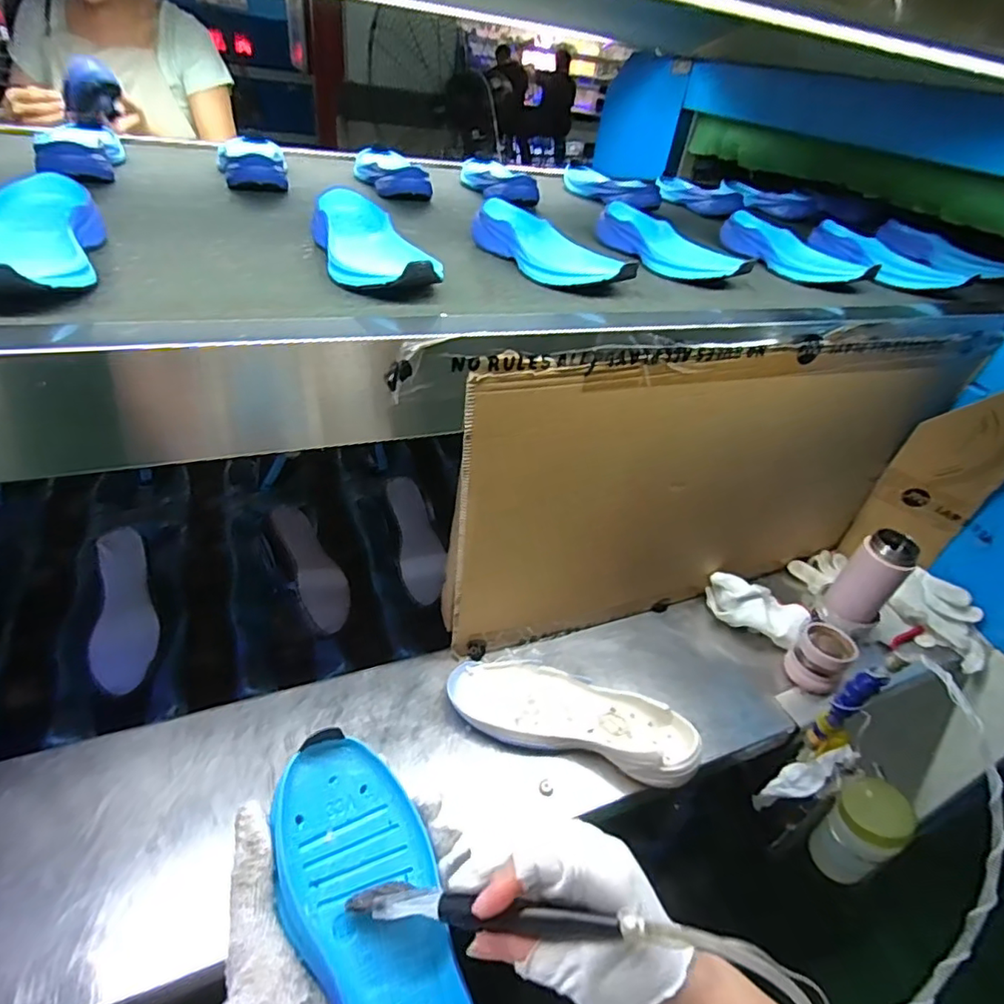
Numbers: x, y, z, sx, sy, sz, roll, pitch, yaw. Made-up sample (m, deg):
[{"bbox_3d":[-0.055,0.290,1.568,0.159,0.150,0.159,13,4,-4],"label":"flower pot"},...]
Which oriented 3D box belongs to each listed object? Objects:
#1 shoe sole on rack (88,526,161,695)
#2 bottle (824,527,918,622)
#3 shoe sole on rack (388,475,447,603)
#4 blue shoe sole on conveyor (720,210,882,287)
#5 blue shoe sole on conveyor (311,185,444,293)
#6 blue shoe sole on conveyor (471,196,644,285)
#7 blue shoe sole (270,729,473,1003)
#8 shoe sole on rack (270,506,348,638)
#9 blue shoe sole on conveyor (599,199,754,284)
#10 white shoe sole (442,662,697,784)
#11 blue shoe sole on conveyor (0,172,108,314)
[{"bbox_3d":[-0.469,0.130,0.712,0.065,0.020,0.205,-8,66,-21],"label":"shoe sole on rack"},{"bbox_3d":[0.502,0.104,0.780,0.067,0.124,0.056,30,43,31],"label":"bottle"},{"bbox_3d":[-0.129,0.056,0.881,0.073,0.022,0.197,-9,73,-23],"label":"shoe sole on rack"},{"bbox_3d":[0.391,-0.337,0.769,0.082,0.051,0.222,-9,38,-17],"label":"blue shoe sole on conveyor"},{"bbox_3d":[-0.124,-0.246,0.542,0.088,0.055,0.206,-12,39,-21],"label":"blue shoe sole on conveyor"},{"bbox_3d":[0.045,-0.280,0.628,0.074,0.050,0.224,-19,42,-28],"label":"blue shoe sole on conveyor"},{"bbox_3d":[-0.069,0.245,0.321,0.080,0.027,0.222,-13,60,-27],"label":"blue shoe sole"},{"bbox_3d":[-0.263,0.081,0.790,0.064,0.030,0.211,-15,55,-29],"label":"shoe sole on rack"},{"bbox_3d":[0.203,-0.320,0.704,0.105,0.047,0.222,-6,37,-13],"label":"blue shoe sole on conveyor"},{"bbox_3d":[0.076,0.245,0.657,0.281,0.043,0.101,11,36,9],"label":"white shoe sole"},{"bbox_3d":[-0.363,-0.207,0.441,0.080,0.049,0.226,-10,38,-18],"label":"blue shoe sole on conveyor"}]

